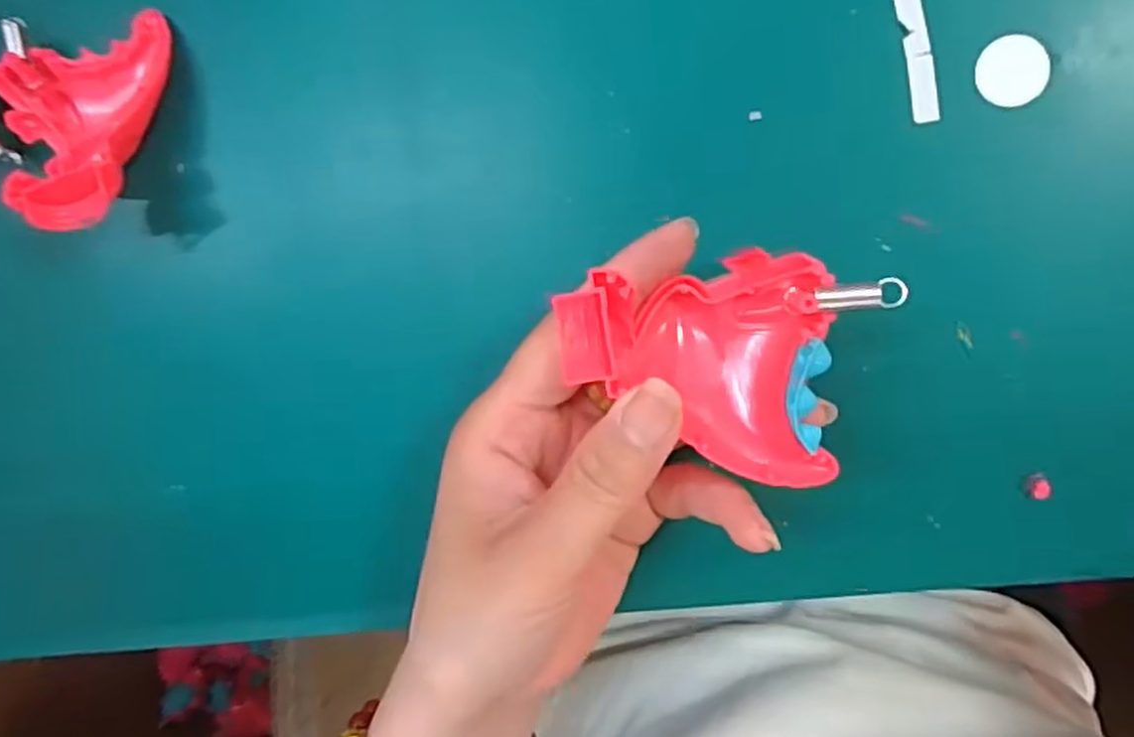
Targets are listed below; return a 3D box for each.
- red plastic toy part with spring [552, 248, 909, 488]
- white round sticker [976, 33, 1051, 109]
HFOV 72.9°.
[{"bbox_3d":[0.037,-0.005,0.197,0.074,0.023,0.054,16,95,6],"label":"red plastic toy part with spring"},{"bbox_3d":[0.133,-0.088,0.228,0.019,0.004,0.020,4,106,15],"label":"white round sticker"}]

